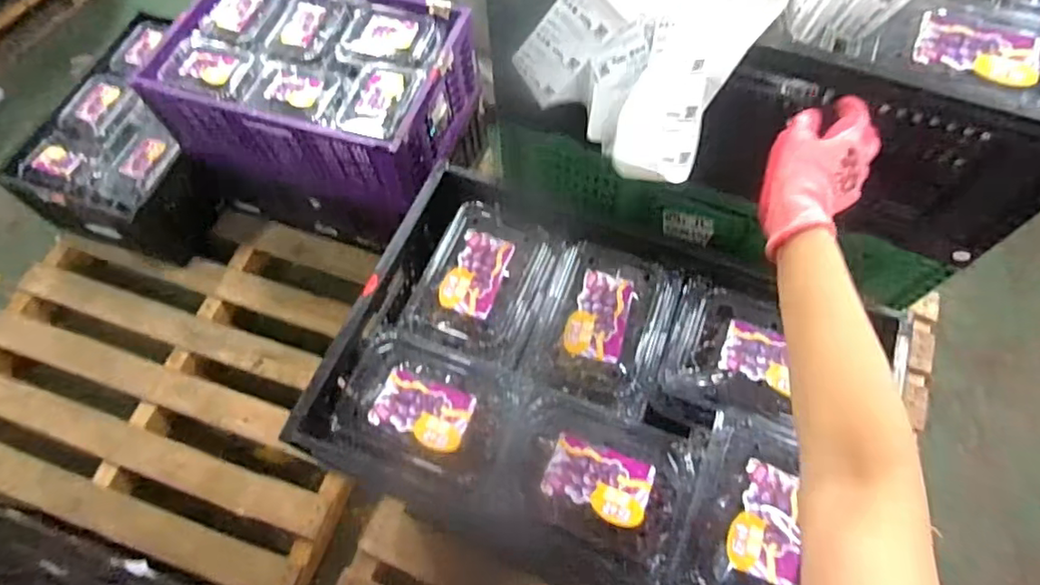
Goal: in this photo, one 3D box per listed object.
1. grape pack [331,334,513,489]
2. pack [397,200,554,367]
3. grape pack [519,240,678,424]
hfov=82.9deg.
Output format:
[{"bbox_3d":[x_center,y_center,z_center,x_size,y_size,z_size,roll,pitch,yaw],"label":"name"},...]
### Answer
[{"bbox_3d":[-0.120,0.126,0.677,0.172,0.062,0.142,13,63,11],"label":"grape pack"},{"bbox_3d":[-0.051,-0.016,0.746,0.141,0.066,0.199,18,64,13],"label":"pack"},{"bbox_3d":[0.098,0.042,0.729,0.155,0.075,0.184,18,64,13],"label":"grape pack"}]

